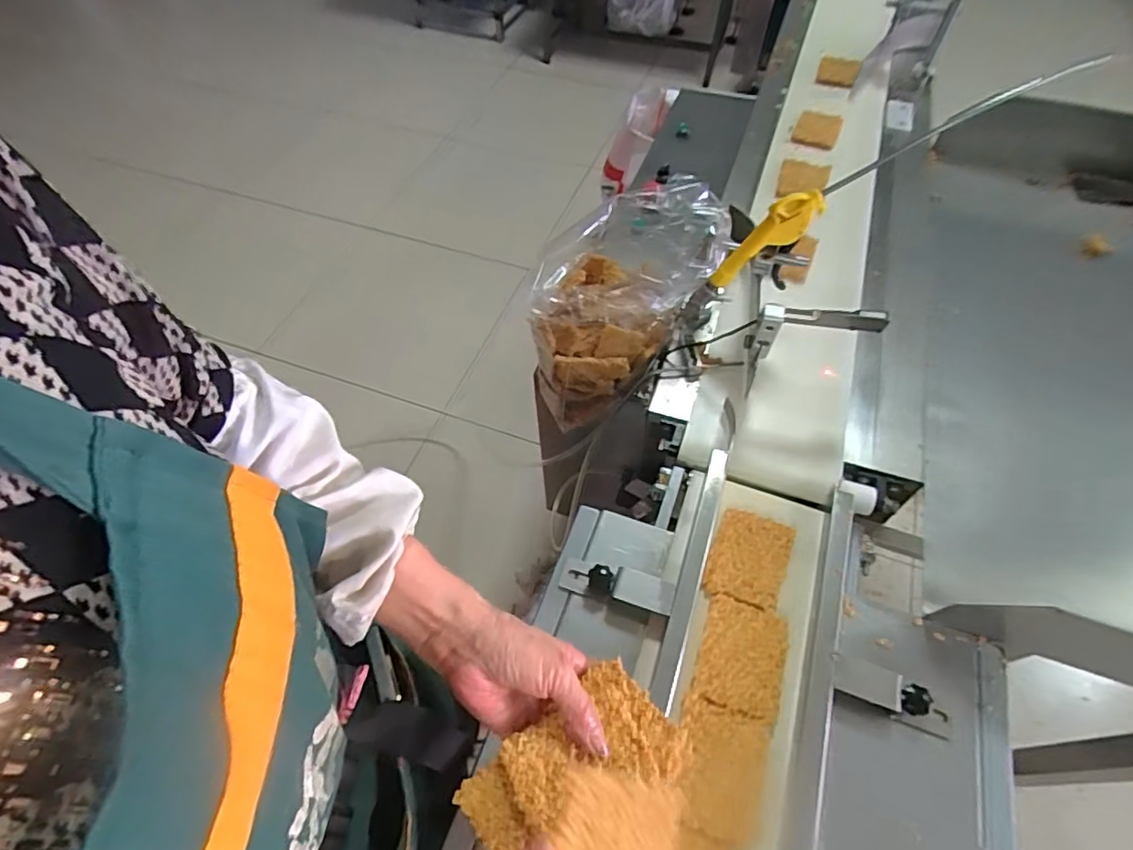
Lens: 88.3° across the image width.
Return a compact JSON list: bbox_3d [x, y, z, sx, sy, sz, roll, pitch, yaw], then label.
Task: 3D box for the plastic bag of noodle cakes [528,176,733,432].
[{"bbox_3d":[0.072,-0.152,0.749,0.210,0.257,0.191,8,56,5],"label":"plastic bag of noodle cakes"}]

